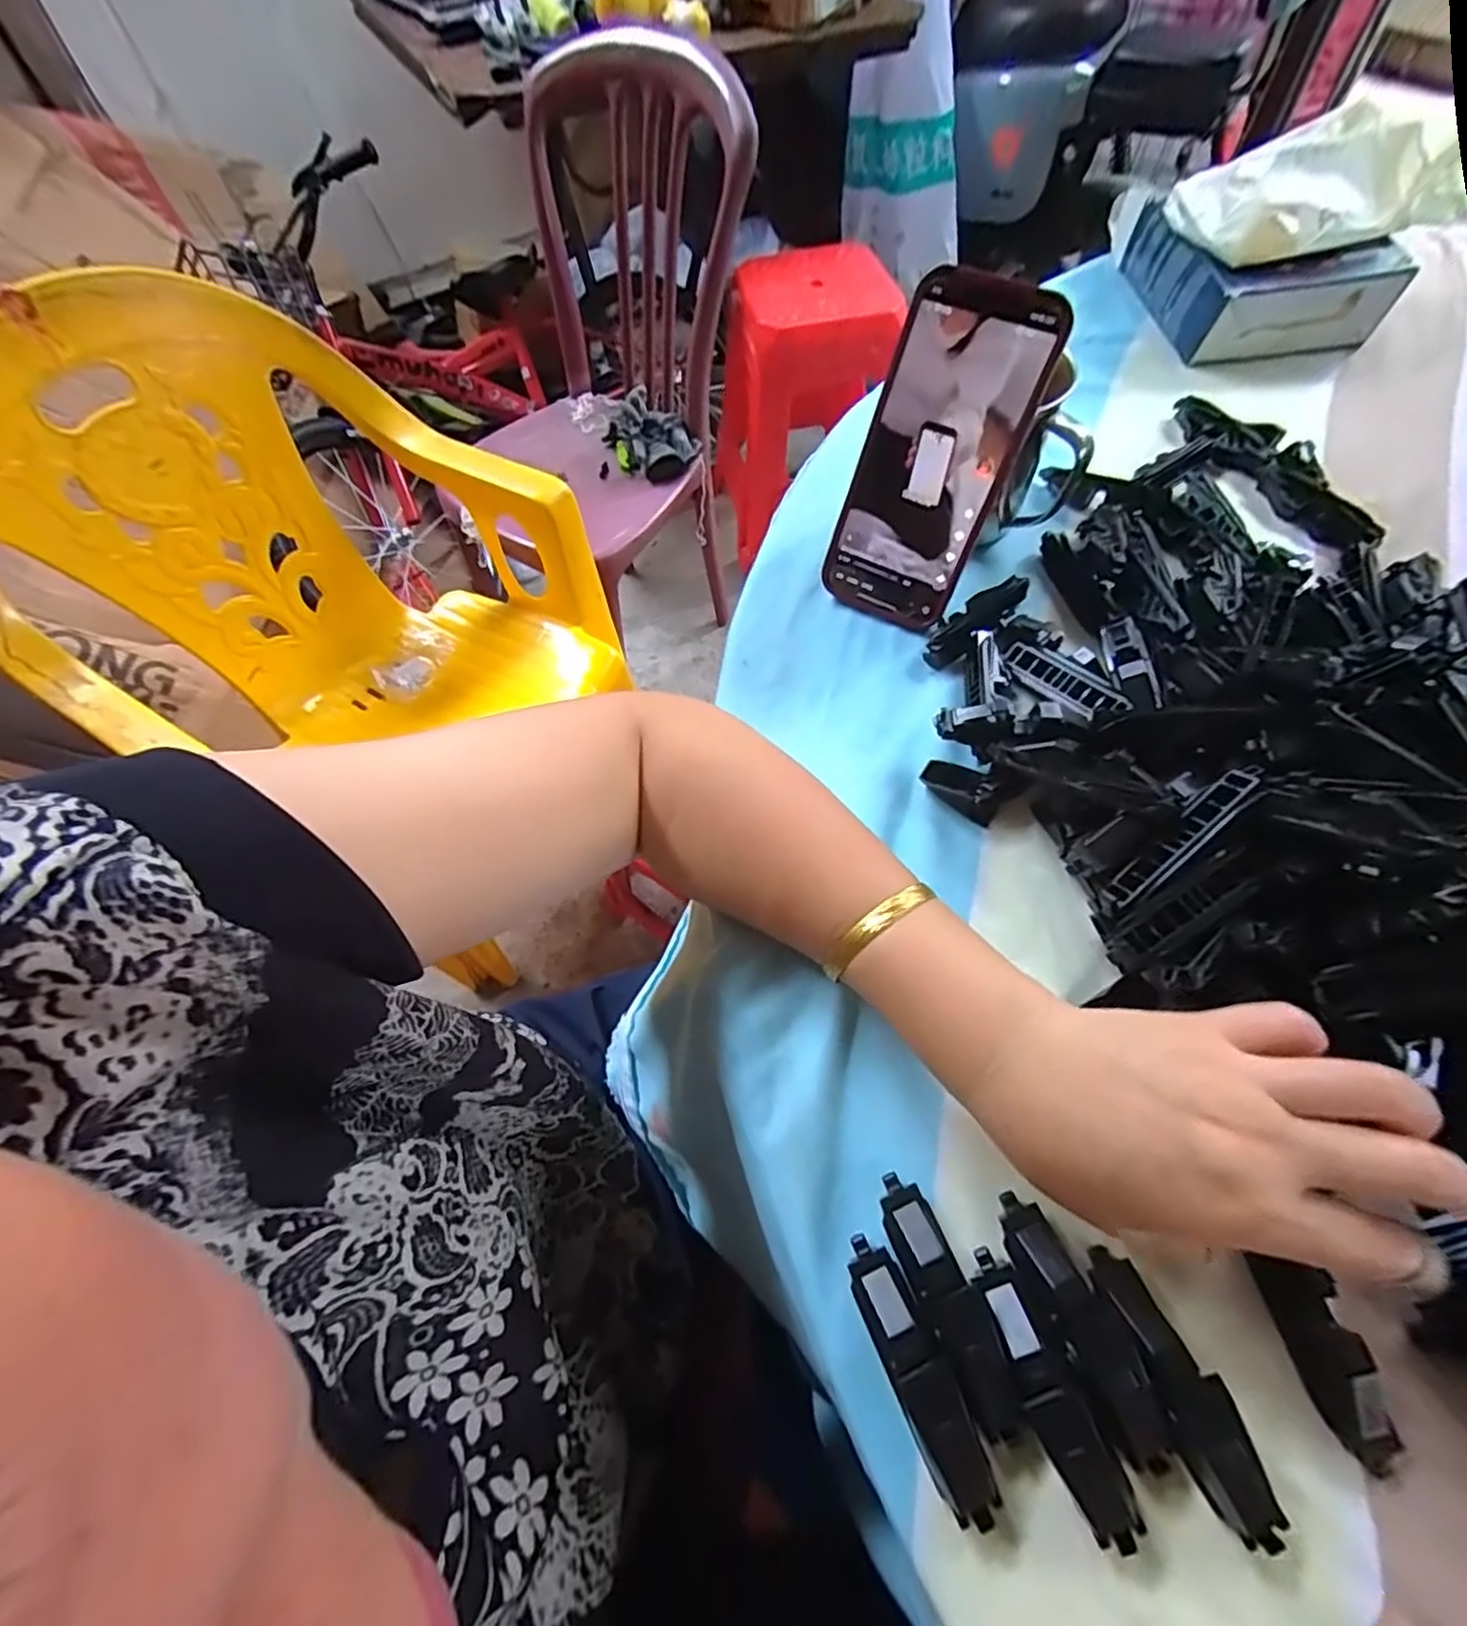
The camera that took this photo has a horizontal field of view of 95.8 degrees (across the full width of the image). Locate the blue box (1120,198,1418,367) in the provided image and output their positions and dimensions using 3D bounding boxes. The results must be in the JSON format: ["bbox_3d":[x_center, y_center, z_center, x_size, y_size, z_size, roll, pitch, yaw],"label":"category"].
[{"bbox_3d":[0.399,-0.414,0.508,0.143,0.054,0.147,-11,63,-3],"label":"blue box"}]

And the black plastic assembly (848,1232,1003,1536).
[{"bbox_3d":[0.062,0.189,0.223,0.019,0.019,0.079,-22,64,-8],"label":"black plastic assembly"}]

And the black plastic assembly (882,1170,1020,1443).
[{"bbox_3d":[0.074,0.172,0.231,0.019,0.020,0.080,-19,63,-7],"label":"black plastic assembly"}]

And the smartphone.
[{"bbox_3d":[0.106,-0.184,0.353,0.077,0.160,0.012,28,33,16],"label":"smartphone"}]

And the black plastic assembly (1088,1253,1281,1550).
[{"bbox_3d":[0.147,0.190,0.216,0.019,0.019,0.080,-23,64,-9],"label":"black plastic assembly"}]

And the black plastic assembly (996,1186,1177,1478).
[{"bbox_3d":[0.119,0.175,0.226,0.022,0.015,0.079,-23,64,-9],"label":"black plastic assembly"}]

